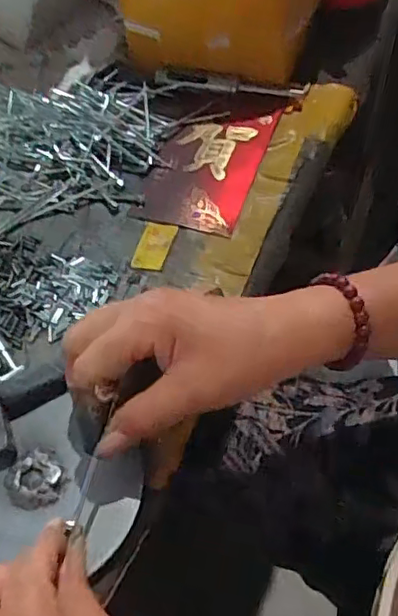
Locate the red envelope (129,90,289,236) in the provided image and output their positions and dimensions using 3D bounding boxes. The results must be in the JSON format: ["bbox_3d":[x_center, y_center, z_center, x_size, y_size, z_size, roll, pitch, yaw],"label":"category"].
[{"bbox_3d":[0.009,-0.132,0.489,0.086,0.010,0.154,16,62,12],"label":"red envelope"}]

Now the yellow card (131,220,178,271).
[{"bbox_3d":[-0.033,-0.049,0.439,0.026,0.005,0.048,10,61,9],"label":"yellow card"}]

